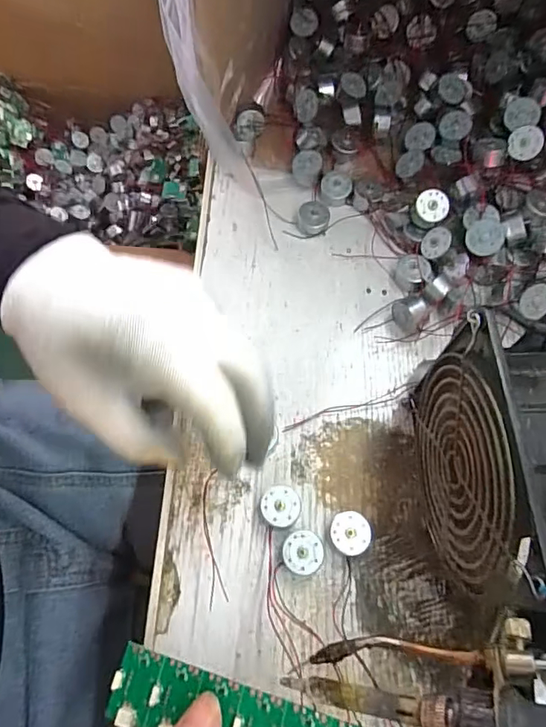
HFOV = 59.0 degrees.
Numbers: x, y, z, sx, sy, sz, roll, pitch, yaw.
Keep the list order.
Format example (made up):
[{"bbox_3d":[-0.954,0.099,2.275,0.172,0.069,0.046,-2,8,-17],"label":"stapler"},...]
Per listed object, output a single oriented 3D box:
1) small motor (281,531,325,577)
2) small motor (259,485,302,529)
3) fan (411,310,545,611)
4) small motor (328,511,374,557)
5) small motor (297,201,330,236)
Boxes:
[{"bbox_3d":[0.016,0.108,0.274,0.024,0.014,0.023,-4,67,-1],"label":"small motor"},{"bbox_3d":[0.004,0.085,0.283,0.023,0.014,0.023,-4,67,-2],"label":"small motor"},{"bbox_3d":[0.108,0.049,0.241,0.049,0.120,0.124,-2,67,-1],"label":"fan"},{"bbox_3d":[0.044,0.099,0.279,0.024,0.015,0.024,0,67,0],"label":"small motor"},{"bbox_3d":[0.030,-0.109,0.363,0.024,0.012,0.023,3,67,1],"label":"small motor"}]

